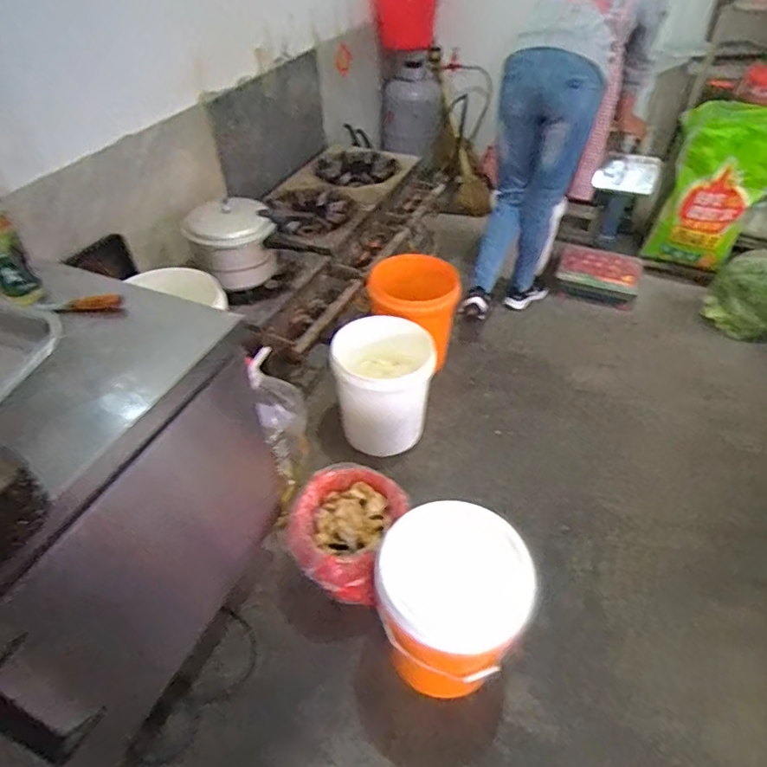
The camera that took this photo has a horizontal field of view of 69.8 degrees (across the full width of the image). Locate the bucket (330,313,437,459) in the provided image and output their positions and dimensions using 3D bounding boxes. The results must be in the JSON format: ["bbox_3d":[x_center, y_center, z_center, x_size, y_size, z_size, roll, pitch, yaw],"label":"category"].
[{"bbox_3d":[0.002,0.006,1.747,0.308,0.332,0.294,-1,43,0],"label":"bucket"}]

